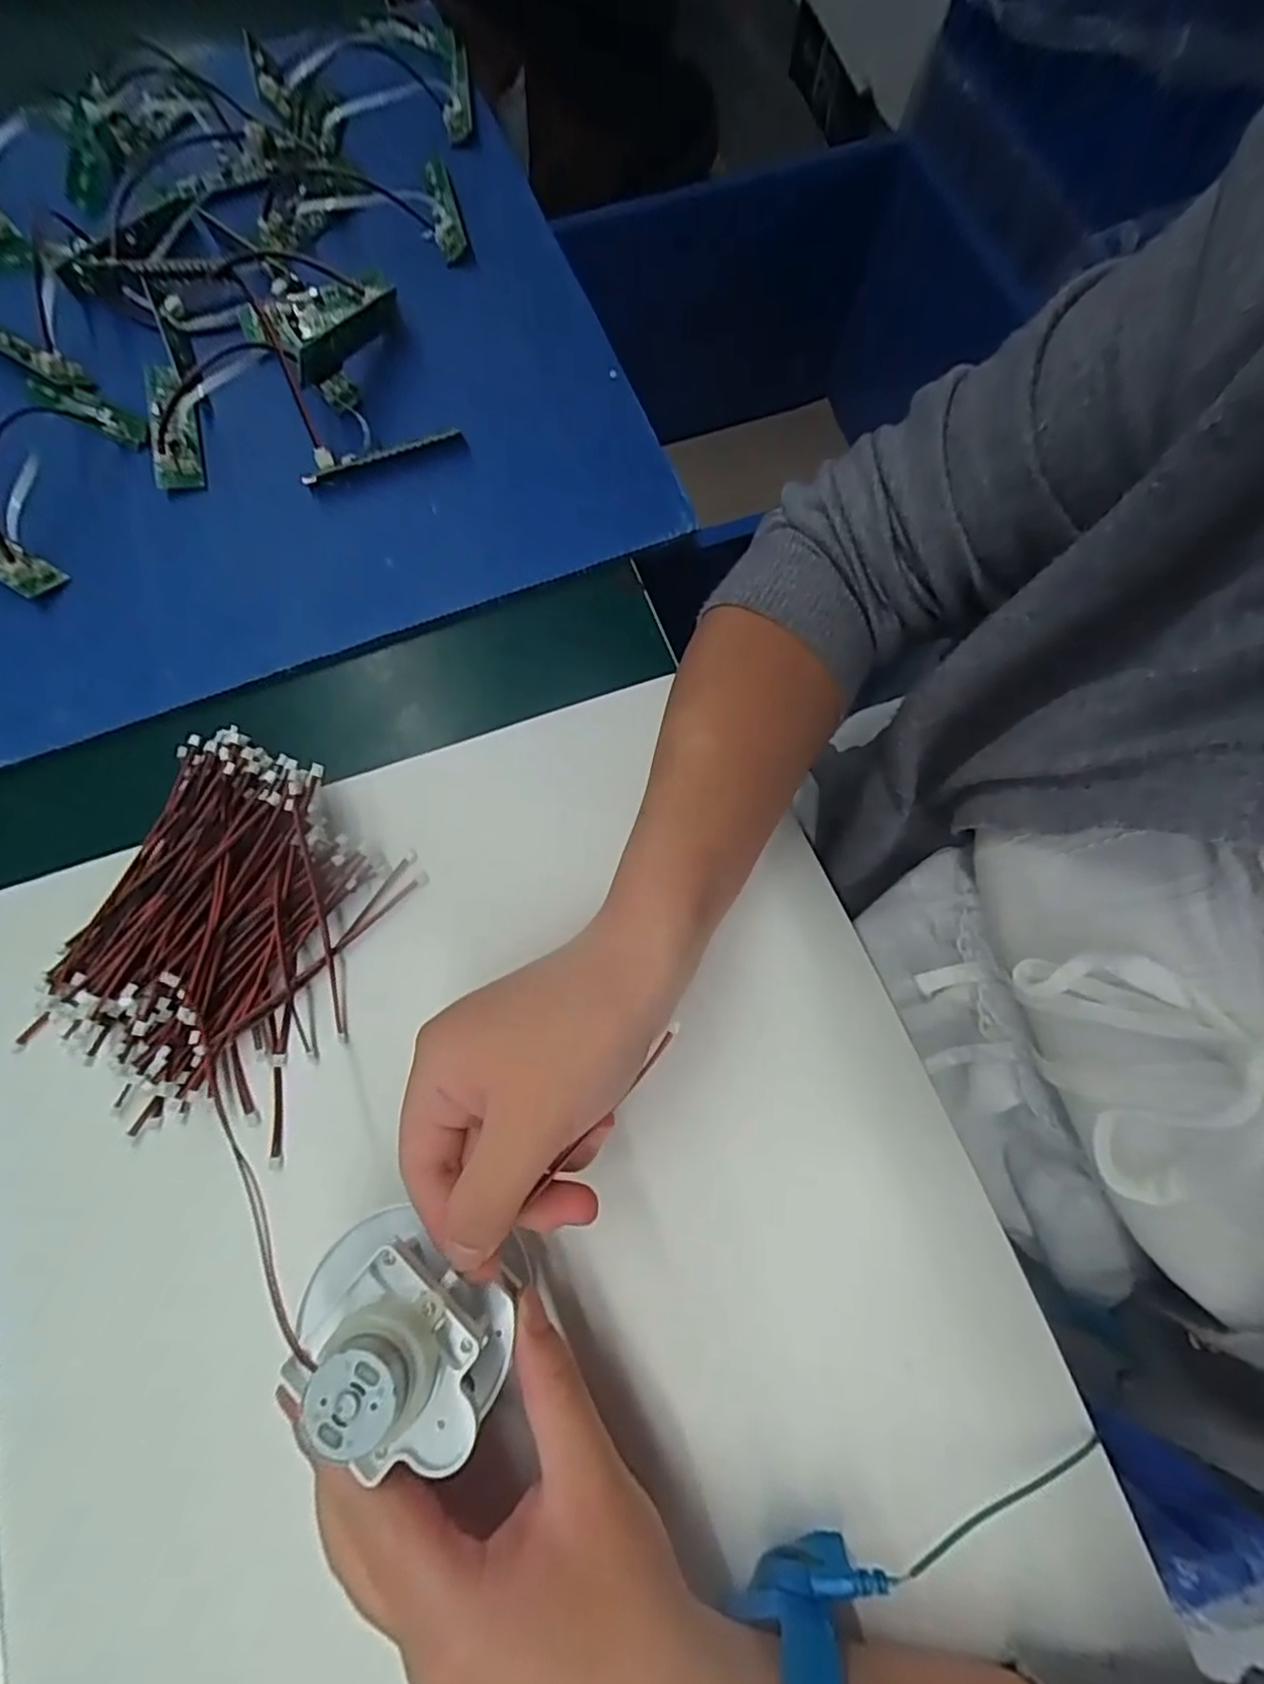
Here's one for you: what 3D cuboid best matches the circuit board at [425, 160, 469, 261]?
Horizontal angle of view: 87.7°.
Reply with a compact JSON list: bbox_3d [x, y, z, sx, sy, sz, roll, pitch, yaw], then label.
[{"bbox_3d":[-0.110,-0.371,0.386,0.017,0.012,0.064,-13,70,-5],"label":"circuit board"}]

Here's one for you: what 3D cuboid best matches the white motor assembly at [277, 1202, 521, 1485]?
[{"bbox_3d":[-0.071,0.150,0.196,0.068,0.061,0.045,29,78,9],"label":"white motor assembly"}]

